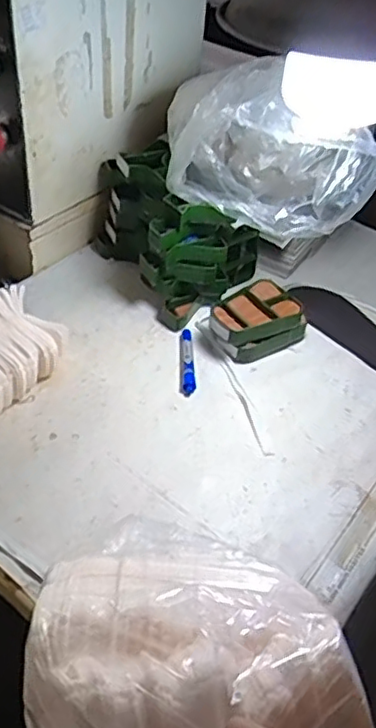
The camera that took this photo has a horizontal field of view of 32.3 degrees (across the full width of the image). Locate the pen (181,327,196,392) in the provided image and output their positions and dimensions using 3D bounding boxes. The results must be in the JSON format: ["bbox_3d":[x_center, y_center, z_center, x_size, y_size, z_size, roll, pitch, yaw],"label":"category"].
[{"bbox_3d":[-0.001,-0.008,1.017,0.020,0.015,0.132,1,42,-5],"label":"pen"}]

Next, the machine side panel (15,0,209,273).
[{"bbox_3d":[-0.103,-0.526,1.118,0.027,0.560,0.520,26,47,23],"label":"machine side panel"}]

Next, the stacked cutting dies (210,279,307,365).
[{"bbox_3d":[0.112,-0.068,1.046,0.153,0.070,0.105,-27,51,-31],"label":"stacked cutting dies"}]

